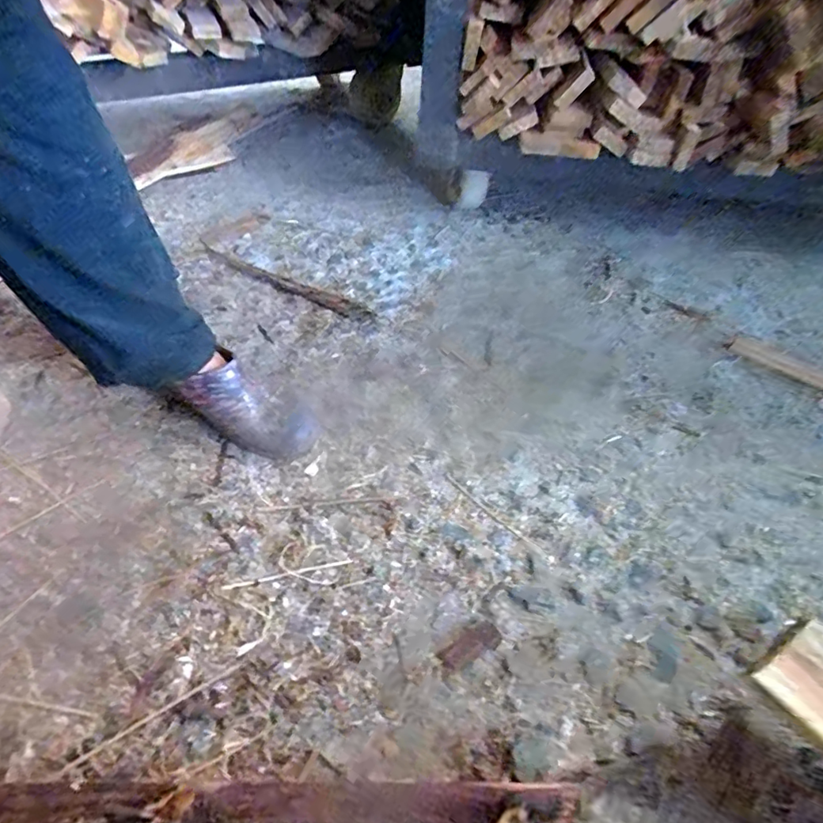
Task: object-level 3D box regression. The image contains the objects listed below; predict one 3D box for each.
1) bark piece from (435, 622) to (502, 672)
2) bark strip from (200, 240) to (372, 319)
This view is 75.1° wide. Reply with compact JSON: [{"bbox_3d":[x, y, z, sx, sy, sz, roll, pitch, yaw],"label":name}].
[{"bbox_3d":[0.048,0.191,0.437,0.054,0.004,0.021,-23,53,-21],"label":"bark piece"},{"bbox_3d":[-0.191,-0.189,0.769,0.291,0.009,0.037,25,54,16],"label":"bark strip"}]

